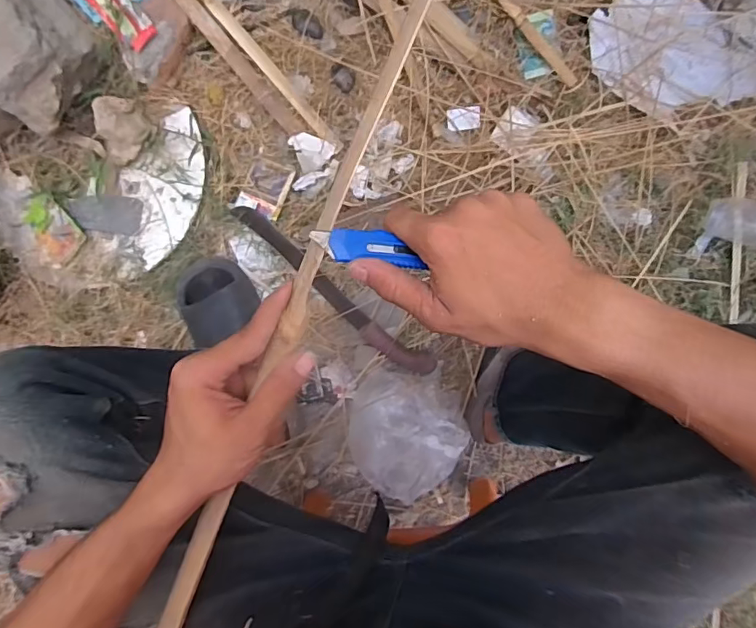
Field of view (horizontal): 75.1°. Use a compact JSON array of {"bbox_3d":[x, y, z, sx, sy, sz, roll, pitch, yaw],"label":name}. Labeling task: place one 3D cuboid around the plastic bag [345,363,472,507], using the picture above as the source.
[{"bbox_3d":[0.045,0.185,0.781,0.184,0.086,0.202,-23,91,1],"label":"plastic bag"}]

